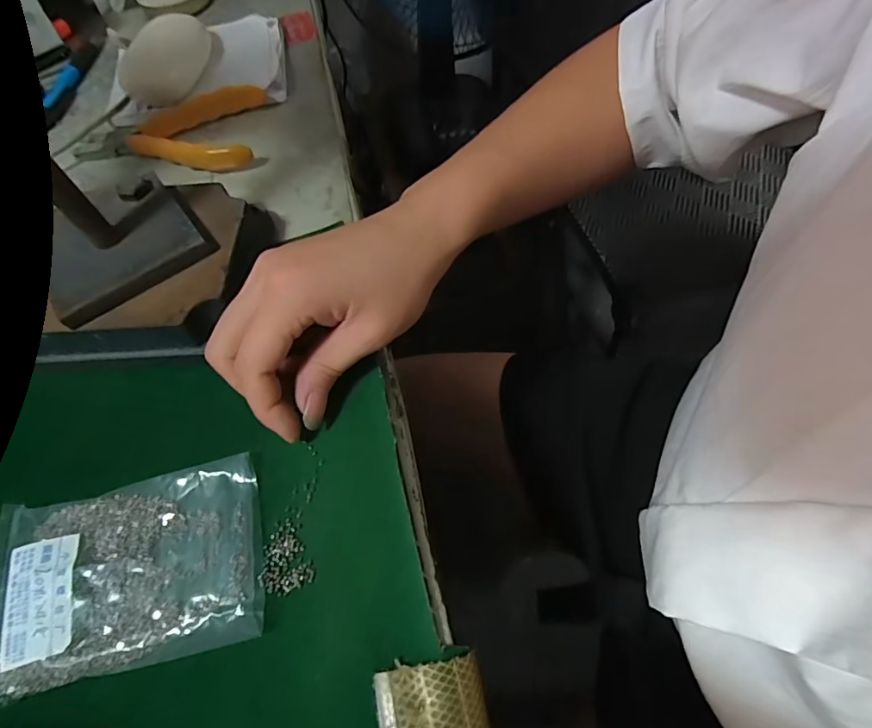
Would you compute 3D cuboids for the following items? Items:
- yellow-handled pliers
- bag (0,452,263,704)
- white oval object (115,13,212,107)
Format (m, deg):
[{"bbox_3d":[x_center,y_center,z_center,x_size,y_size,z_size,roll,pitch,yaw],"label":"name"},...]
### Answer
[{"bbox_3d":[-0.200,-0.174,0.356,0.132,0.016,0.073,-5,61,1],"label":"yellow-handled pliers"},{"bbox_3d":[-0.136,0.089,0.210,0.111,0.011,0.077,-11,61,-7],"label":"bag"},{"bbox_3d":[-0.210,-0.241,0.381,0.033,0.039,0.081,21,64,14],"label":"white oval object"}]

